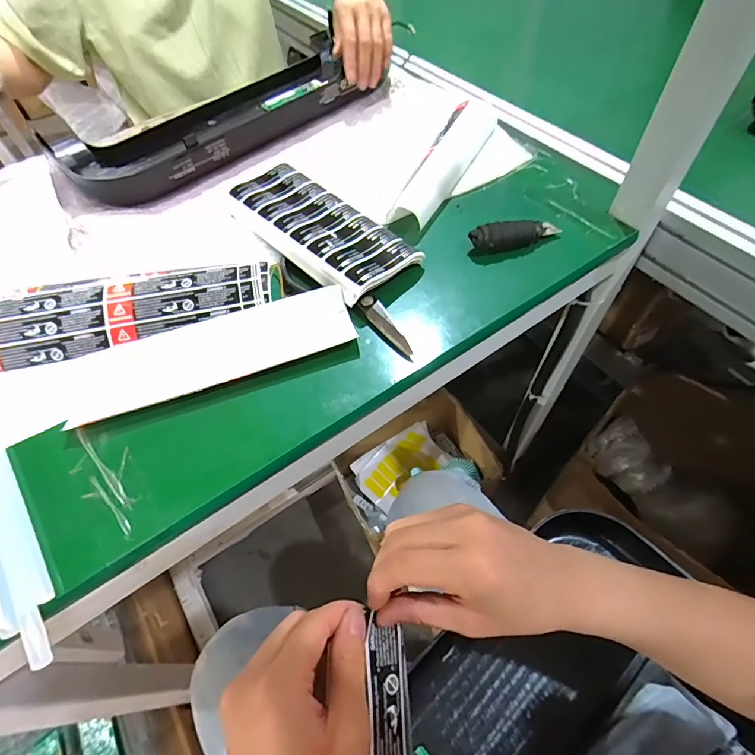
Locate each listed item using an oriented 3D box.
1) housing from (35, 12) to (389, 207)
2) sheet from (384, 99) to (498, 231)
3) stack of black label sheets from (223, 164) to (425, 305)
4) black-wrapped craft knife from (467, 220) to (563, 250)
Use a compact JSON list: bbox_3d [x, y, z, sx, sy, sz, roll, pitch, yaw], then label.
[{"bbox_3d":[-0.215,-0.357,0.587,0.406,0.050,0.196,-37,61,-19],"label":"housing"},{"bbox_3d":[0.088,-0.269,0.522,0.049,0.025,0.256,20,60,17],"label":"sheet"},{"bbox_3d":[-0.063,-0.161,0.454,0.094,0.024,0.223,-40,62,-21],"label":"stack of black label sheets"},{"bbox_3d":[0.143,-0.151,0.445,0.093,0.021,0.024,-15,56,-6],"label":"black-wrapped craft knife"}]

